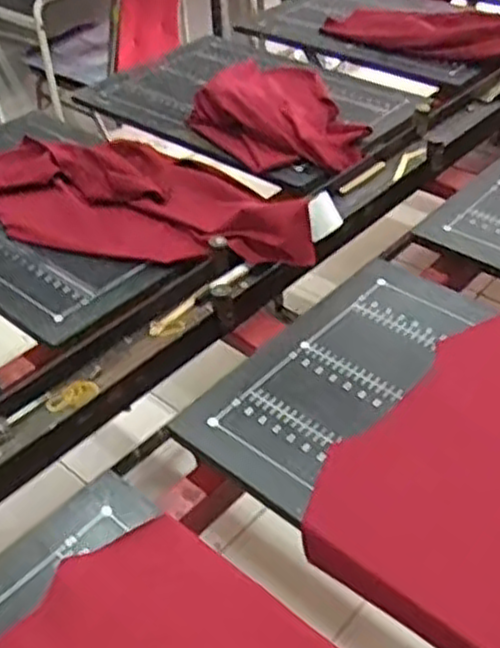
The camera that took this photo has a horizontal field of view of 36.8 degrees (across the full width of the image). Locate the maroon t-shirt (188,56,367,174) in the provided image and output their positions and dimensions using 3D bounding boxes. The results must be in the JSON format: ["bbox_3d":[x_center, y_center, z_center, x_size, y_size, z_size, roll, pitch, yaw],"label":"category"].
[{"bbox_3d":[0.038,-0.413,1.391,0.295,0.064,0.448,-6,41,-3],"label":"maroon t-shirt"}]

